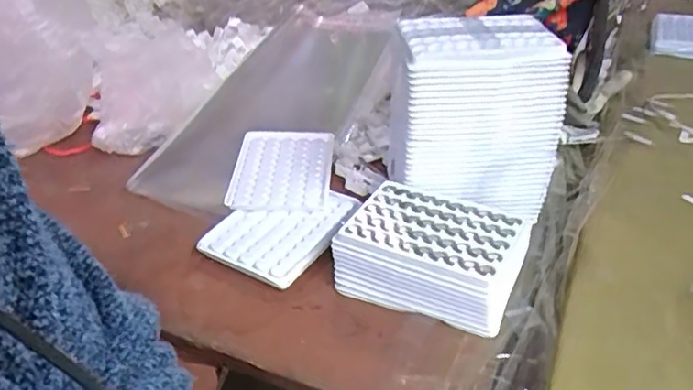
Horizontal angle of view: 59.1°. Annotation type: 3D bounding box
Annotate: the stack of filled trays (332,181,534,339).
[{"bbox_3d":[0.068,0.048,0.473,0.135,0.058,0.087,15,40,25],"label":"stack of filled trays"}]

